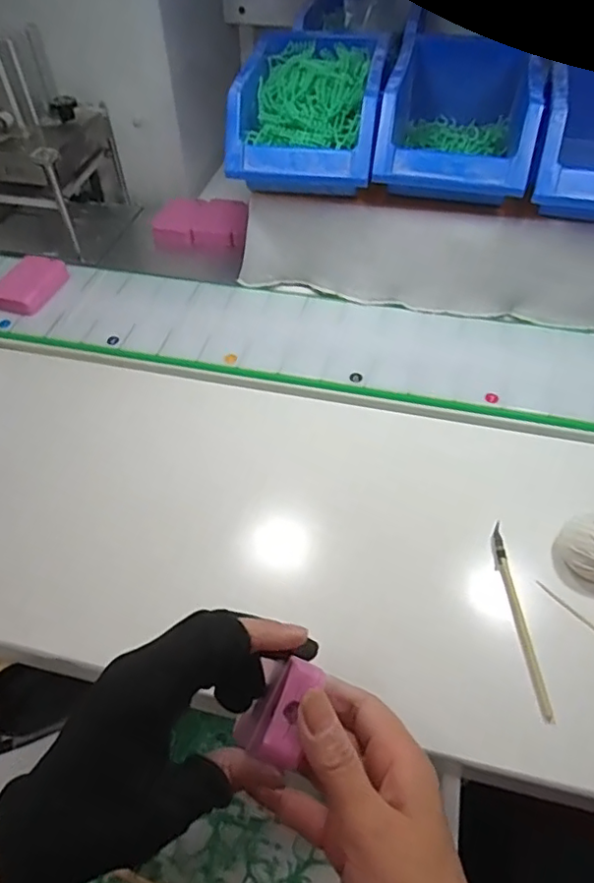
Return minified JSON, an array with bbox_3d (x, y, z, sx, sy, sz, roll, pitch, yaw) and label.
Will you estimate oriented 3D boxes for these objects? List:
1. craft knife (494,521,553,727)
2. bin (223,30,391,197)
[{"bbox_3d":[0.142,0.110,0.368,0.007,0.007,0.128,-1,51,0],"label":"craft knife"},{"bbox_3d":[0.015,-0.301,0.521,0.123,0.073,0.181,8,51,7],"label":"bin"}]

